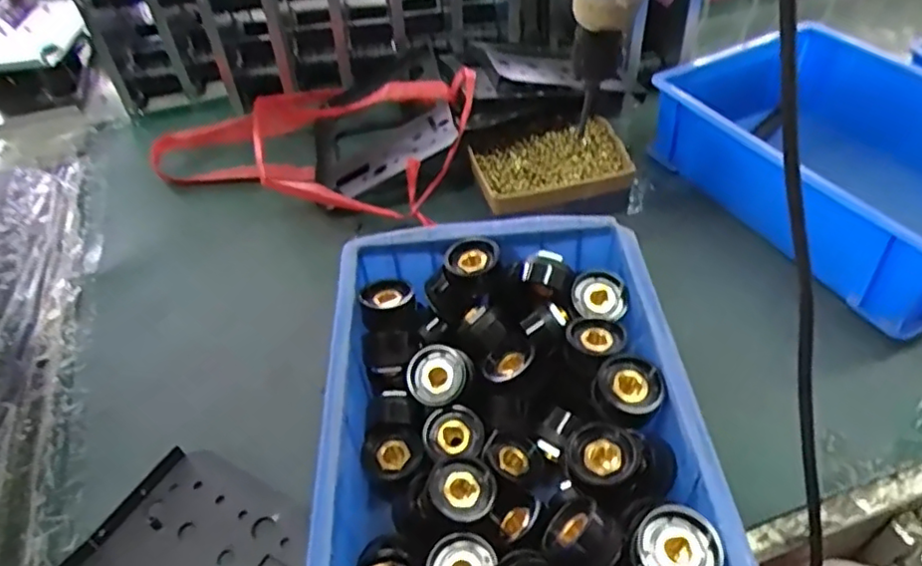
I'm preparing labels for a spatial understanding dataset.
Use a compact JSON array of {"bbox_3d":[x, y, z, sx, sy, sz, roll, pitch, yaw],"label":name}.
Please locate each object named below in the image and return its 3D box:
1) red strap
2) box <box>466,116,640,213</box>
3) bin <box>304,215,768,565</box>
[{"bbox_3d":[-0.137,-0.134,0.636,0.302,0.092,0.207,12,46,34],"label":"red strap"},{"bbox_3d":[0.082,-0.111,0.586,0.148,0.026,0.094,-15,47,-11],"label":"box"},{"bbox_3d":[0.028,0.092,0.381,0.197,0.089,0.293,-4,46,0],"label":"bin"}]

